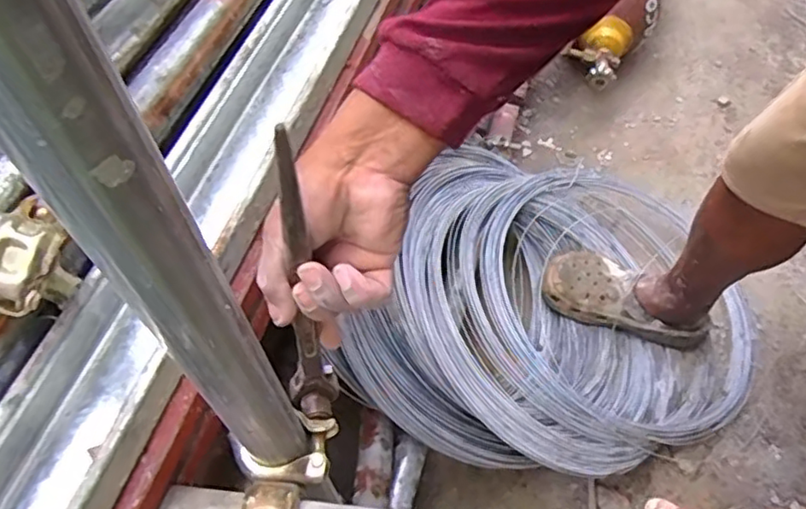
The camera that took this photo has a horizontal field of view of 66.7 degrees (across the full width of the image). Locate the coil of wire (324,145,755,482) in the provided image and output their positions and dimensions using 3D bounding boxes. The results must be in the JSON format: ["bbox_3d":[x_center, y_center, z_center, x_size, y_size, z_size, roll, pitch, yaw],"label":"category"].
[{"bbox_3d":[0.263,0.076,0.989,0.702,0.242,0.498,-13,56,-9],"label":"coil of wire"}]

